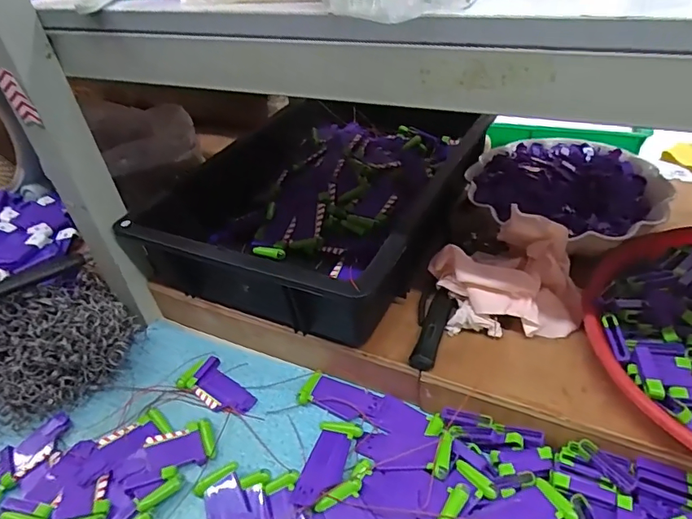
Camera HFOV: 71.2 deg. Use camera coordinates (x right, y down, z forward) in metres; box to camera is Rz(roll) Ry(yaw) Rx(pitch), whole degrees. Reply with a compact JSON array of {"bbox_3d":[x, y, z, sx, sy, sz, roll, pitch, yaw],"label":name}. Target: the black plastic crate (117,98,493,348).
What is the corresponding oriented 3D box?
[{"bbox_3d":[-0.014,-0.085,0.614,0.300,0.098,0.420,15,43,26],"label":"black plastic crate"}]

